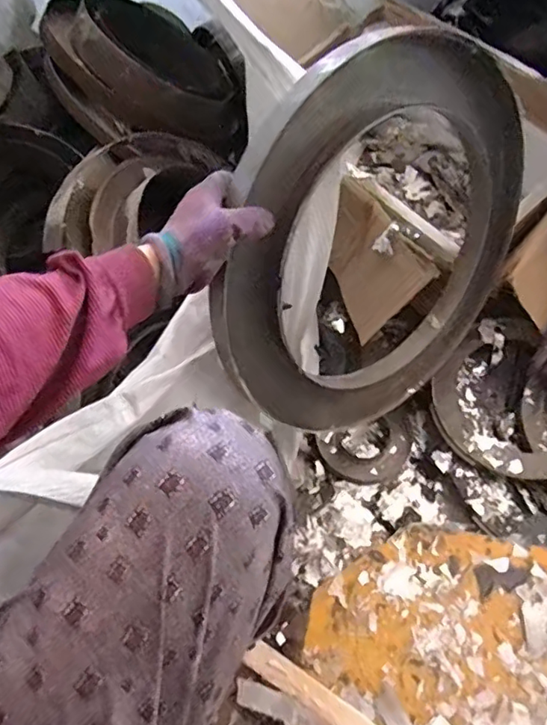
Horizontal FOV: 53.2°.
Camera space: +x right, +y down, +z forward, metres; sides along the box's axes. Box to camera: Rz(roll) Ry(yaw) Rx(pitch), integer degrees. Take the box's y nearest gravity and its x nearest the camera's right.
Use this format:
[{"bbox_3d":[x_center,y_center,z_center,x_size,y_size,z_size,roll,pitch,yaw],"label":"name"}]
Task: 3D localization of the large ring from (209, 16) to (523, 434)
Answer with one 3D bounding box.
[{"bbox_3d":[0.123,-0.129,0.654,0.073,0.449,0.444,38,95,45],"label":"large ring"}]

